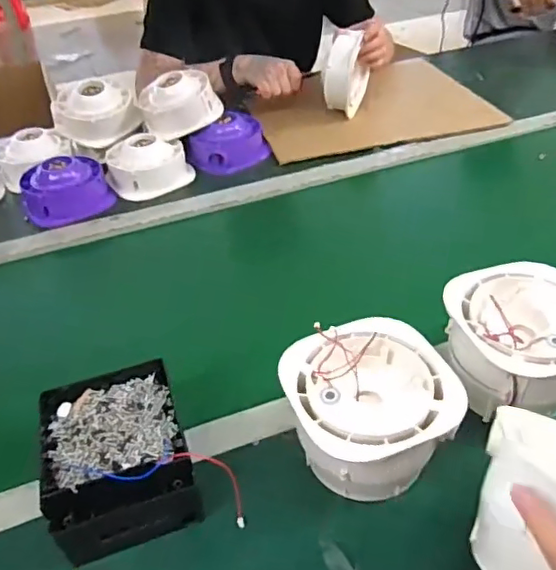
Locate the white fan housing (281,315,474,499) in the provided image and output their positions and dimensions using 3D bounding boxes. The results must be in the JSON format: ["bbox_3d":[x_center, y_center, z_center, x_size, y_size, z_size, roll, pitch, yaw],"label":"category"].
[{"bbox_3d":[0.080,0.114,0.507,0.139,0.087,0.135,-2,40,2],"label":"white fan housing"}]

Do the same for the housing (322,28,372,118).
[{"bbox_3d":[0.132,-0.399,1.081,0.058,0.170,0.138,11,42,17],"label":"housing"}]

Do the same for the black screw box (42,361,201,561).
[{"bbox_3d":[-0.145,0.155,0.514,0.122,0.073,0.159,-15,41,-14],"label":"black screw box"}]

